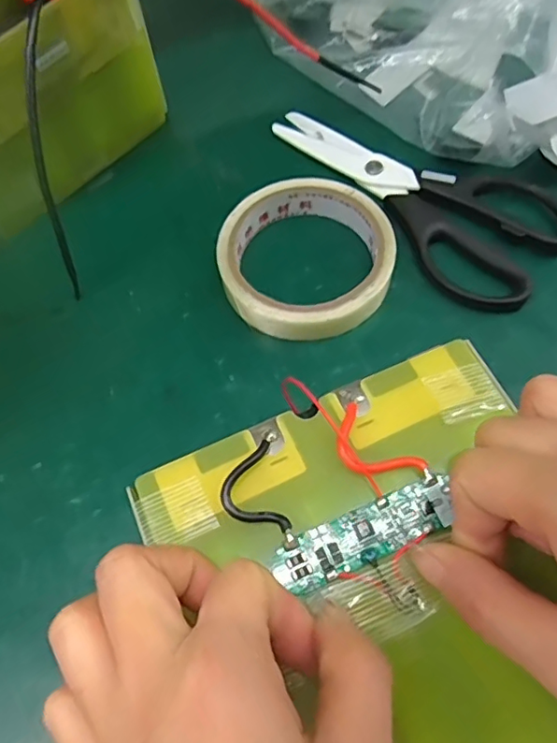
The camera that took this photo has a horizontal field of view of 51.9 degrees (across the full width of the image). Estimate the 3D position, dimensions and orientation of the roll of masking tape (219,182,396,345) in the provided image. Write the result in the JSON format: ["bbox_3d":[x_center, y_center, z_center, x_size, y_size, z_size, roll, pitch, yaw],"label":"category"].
[{"bbox_3d":[0.014,-0.061,0.314,0.094,0.021,0.092,-1,65,2],"label":"roll of masking tape"}]

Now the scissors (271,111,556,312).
[{"bbox_3d":[0.084,-0.115,0.340,0.084,0.014,0.187,-38,69,-15],"label":"scissors"}]

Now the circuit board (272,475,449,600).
[{"bbox_3d":[0.029,0.053,0.189,0.062,0.004,0.017,-24,67,-7],"label":"circuit board"}]

